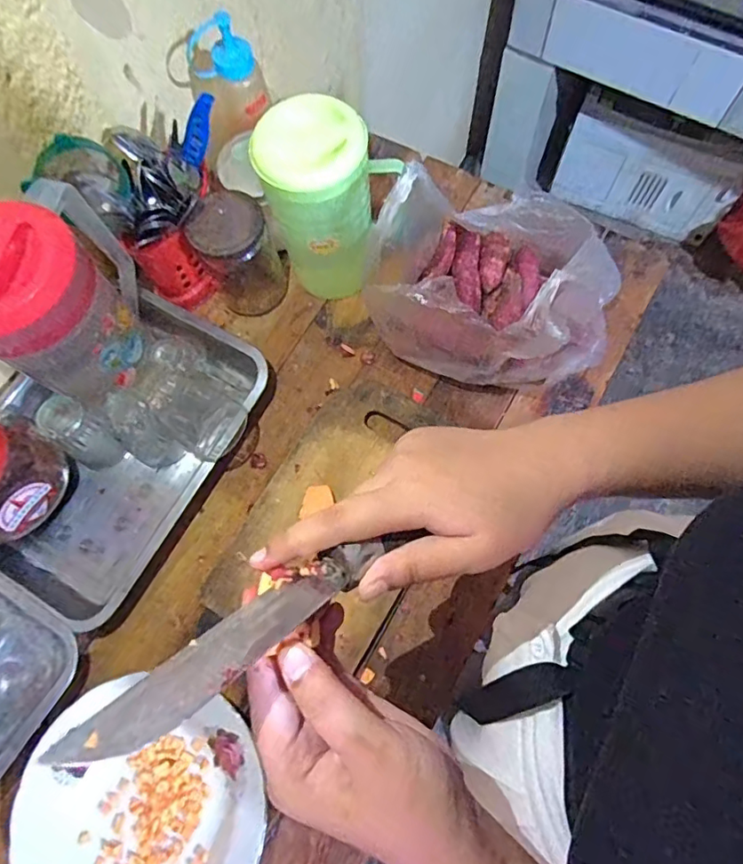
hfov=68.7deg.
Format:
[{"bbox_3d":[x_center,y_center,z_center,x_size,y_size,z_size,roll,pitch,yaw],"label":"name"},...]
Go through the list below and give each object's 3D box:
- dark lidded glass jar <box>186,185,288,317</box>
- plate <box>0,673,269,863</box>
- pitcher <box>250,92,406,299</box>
[{"bbox_3d":[-0.144,-0.201,0.619,0.085,0.126,0.073,-17,71,-4],"label":"dark lidded glass jar"},{"bbox_3d":[-0.210,0.338,0.488,0.210,0.038,0.210,-1,71,2],"label":"plate"},{"bbox_3d":[-0.045,-0.236,0.578,0.119,0.203,0.086,-28,72,-7],"label":"pitcher"}]

